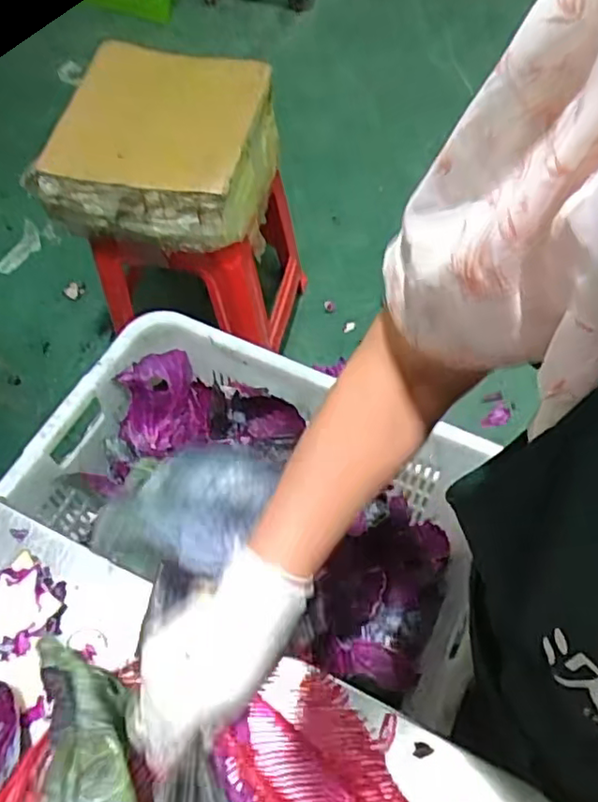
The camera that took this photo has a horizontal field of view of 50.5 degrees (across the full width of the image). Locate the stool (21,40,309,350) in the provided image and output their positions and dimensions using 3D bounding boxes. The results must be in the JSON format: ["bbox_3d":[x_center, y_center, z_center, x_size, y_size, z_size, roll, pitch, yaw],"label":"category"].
[{"bbox_3d":[-0.207,-0.331,1.211,0.358,0.560,0.276,10,64,7],"label":"stool"}]

